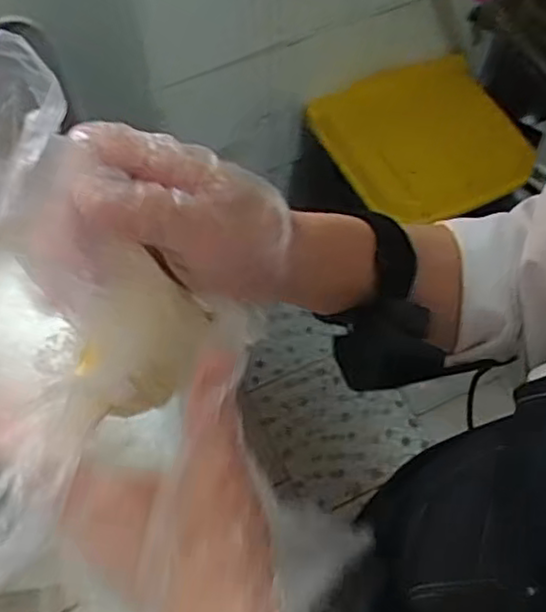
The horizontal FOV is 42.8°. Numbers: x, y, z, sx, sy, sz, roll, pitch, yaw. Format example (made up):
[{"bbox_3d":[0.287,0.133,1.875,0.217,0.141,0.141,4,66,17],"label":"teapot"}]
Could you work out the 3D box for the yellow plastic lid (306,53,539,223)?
[{"bbox_3d":[0.288,-0.310,1.248,0.363,0.043,0.306,-26,81,-20],"label":"yellow plastic lid"}]

